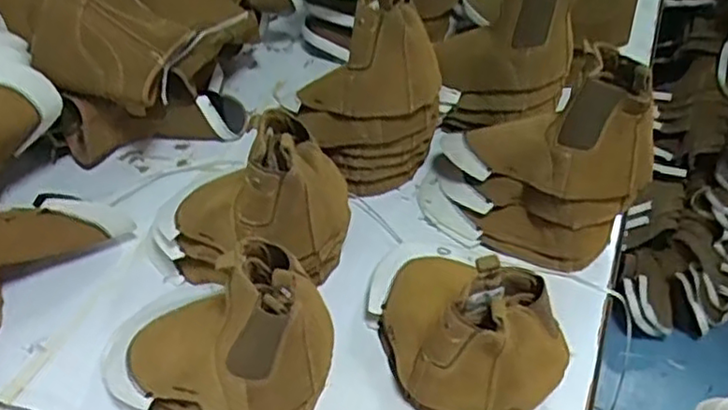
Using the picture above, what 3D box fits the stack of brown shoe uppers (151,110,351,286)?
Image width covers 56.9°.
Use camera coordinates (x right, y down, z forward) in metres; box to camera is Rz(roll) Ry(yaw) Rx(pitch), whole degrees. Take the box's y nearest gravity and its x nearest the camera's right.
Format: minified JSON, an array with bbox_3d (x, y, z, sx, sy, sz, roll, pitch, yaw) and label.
[{"bbox_3d":[-0.142,0.014,0.769,0.235,0.225,0.097,2,43,3],"label":"stack of brown shoe uppers"}]

